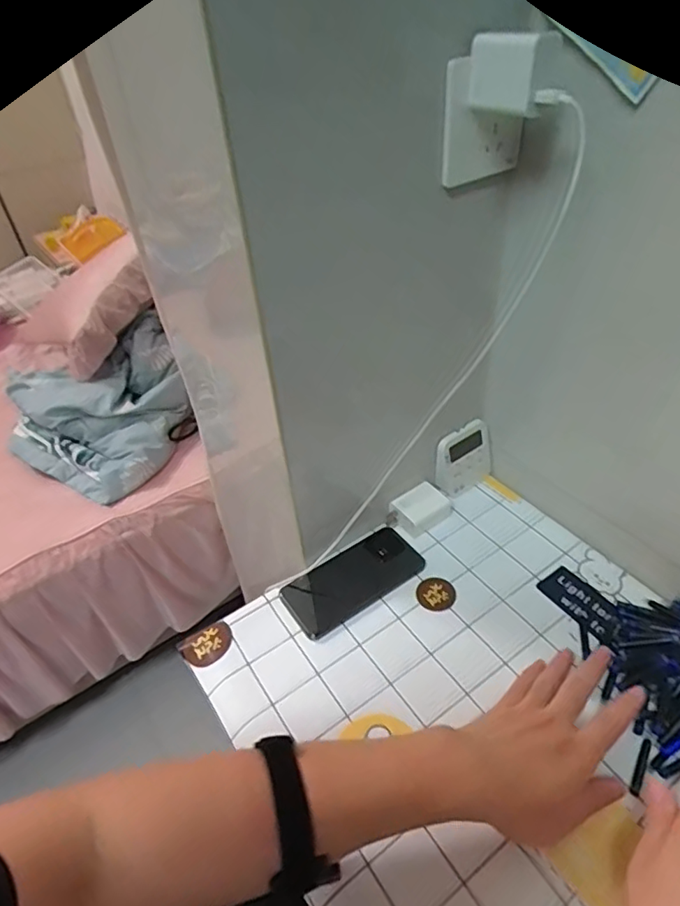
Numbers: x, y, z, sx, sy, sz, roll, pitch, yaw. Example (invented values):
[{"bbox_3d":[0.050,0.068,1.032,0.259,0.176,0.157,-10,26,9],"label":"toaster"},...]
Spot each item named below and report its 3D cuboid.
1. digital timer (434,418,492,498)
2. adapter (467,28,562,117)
[{"bbox_3d":[0.147,0.006,0.656,0.075,0.080,0.015,-27,29,-20],"label":"digital timer"},{"bbox_3d":[0.119,-0.265,0.382,0.020,0.046,0.063,-25,42,-25],"label":"adapter"}]

